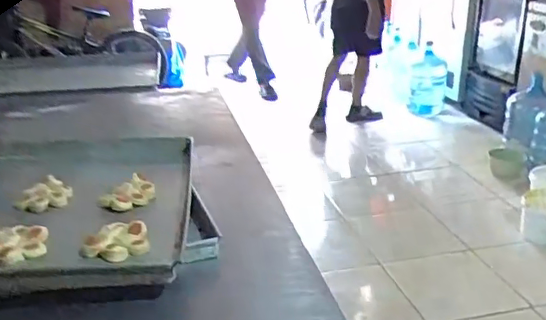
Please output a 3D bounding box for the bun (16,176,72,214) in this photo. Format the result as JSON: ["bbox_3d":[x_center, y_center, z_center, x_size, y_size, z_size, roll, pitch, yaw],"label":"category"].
[{"bbox_3d":[-0.338,0.053,0.887,0.064,0.026,0.072,15,28,35],"label":"bun"}]

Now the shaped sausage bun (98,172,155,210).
[{"bbox_3d":[-0.218,0.051,0.891,0.080,0.029,0.074,-7,23,-16],"label":"shaped sausage bun"}]

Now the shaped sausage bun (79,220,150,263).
[{"bbox_3d":[-0.196,0.102,0.743,0.080,0.027,0.057,-5,22,-12],"label":"shaped sausage bun"}]

